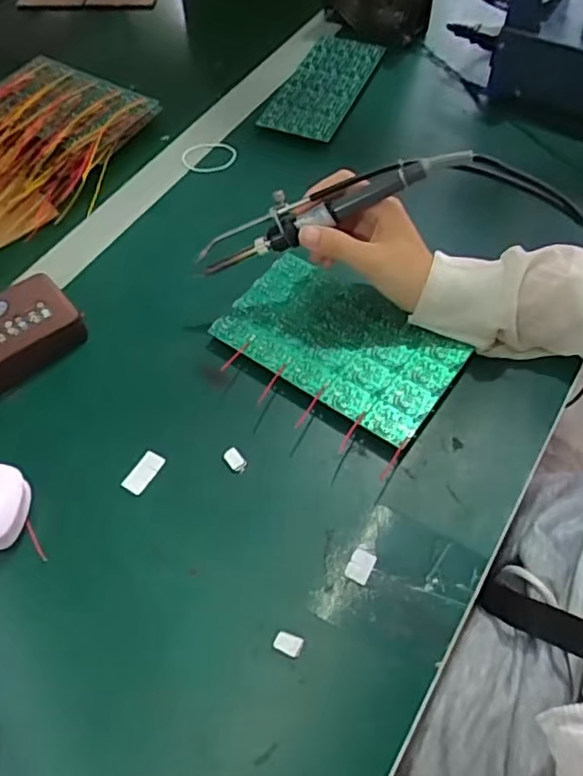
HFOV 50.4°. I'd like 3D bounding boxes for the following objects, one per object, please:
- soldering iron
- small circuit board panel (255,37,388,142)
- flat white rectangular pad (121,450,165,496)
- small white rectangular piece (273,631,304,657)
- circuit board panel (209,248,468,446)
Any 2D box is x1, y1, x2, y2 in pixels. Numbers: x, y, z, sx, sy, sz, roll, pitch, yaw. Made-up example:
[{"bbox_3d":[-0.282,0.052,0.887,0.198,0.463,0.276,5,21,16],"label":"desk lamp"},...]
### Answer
[{"bbox_3d":[0.022,-0.130,0.436,0.201,0.033,0.027,-19,57,16],"label":"soldering iron"},{"bbox_3d":[0.034,-0.319,0.652,0.078,0.006,0.172,22,64,8],"label":"small circuit board panel"},{"bbox_3d":[-0.103,0.058,0.433,0.018,0.004,0.031,31,63,21],"label":"flat white rectangular pad"},{"bbox_3d":[-0.002,0.151,0.366,0.017,0.004,0.012,16,59,13],"label":"small white rectangular piece"},{"bbox_3d":[0.037,-0.037,0.473,0.174,0.006,0.103,32,66,19],"label":"circuit board panel"}]

